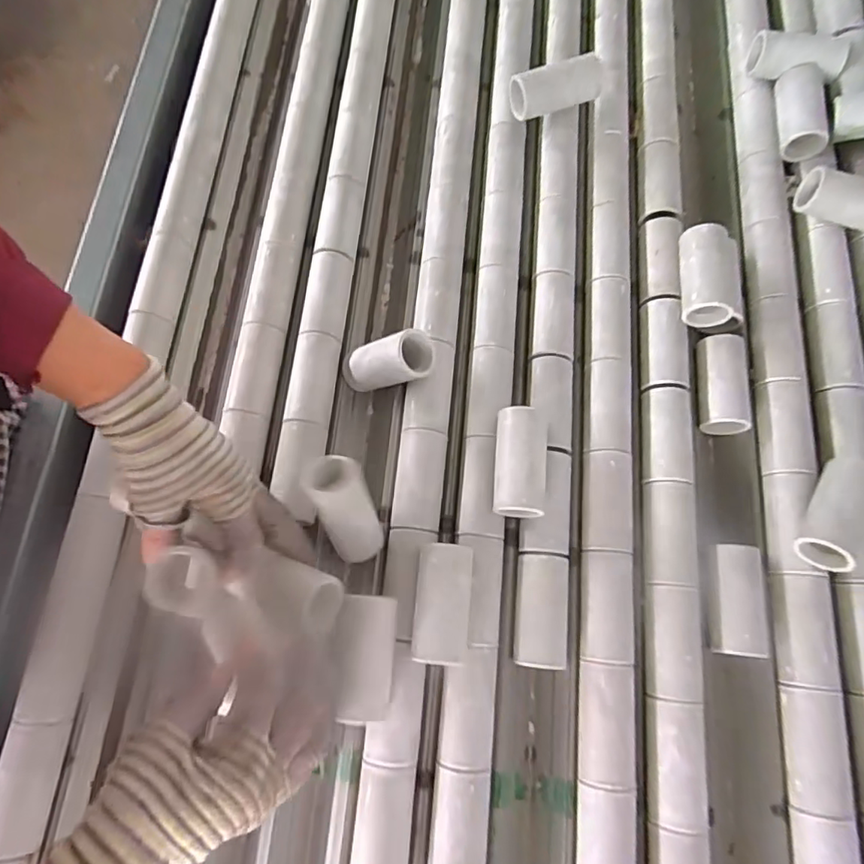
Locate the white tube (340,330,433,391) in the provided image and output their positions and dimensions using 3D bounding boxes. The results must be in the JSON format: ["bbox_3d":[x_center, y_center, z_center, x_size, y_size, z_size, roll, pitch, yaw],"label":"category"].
[{"bbox_3d":[-0.041,-0.058,0.485,0.081,0.040,0.037,-16,71,26],"label":"white tube"}]

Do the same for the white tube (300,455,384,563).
[{"bbox_3d":[-0.063,0.062,0.432,0.041,0.034,0.088,-24,118,-8],"label":"white tube"}]

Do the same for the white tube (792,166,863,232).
[{"bbox_3d":[0.389,-0.214,0.525,0.089,0.039,0.033,21,74,6],"label":"white tube"}]

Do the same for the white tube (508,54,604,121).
[{"bbox_3d":[0.128,-0.345,0.566,0.097,0.041,0.032,-17,74,-6],"label":"white tube"}]

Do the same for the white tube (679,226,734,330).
[{"bbox_3d":[0.247,-0.141,0.505,0.047,0.036,0.082,8,73,2],"label":"white tube"}]

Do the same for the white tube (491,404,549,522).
[{"bbox_3d":[0.070,0.025,0.454,0.039,0.035,0.082,5,73,1],"label":"white tube"}]

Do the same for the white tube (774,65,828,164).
[{"bbox_3d":[0.368,-0.316,0.564,0.050,0.041,0.088,11,73,3],"label":"white tube"}]

